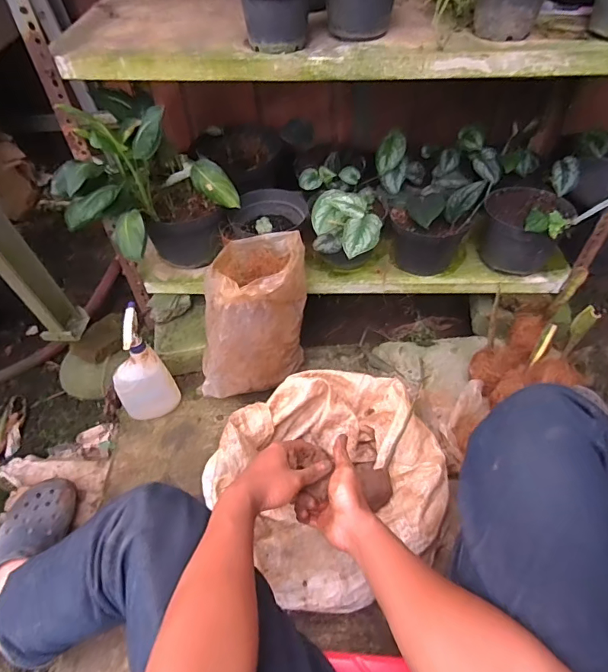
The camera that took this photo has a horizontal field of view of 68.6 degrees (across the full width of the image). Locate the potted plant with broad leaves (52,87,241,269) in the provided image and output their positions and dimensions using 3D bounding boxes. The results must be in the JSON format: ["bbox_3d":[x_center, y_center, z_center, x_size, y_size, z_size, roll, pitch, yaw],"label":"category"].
[{"bbox_3d":[-0.300,-0.246,0.880,0.282,0.391,0.253,-36,57,-23],"label":"potted plant with broad leaves"}]

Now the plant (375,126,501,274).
[{"bbox_3d":[0.295,-0.295,0.979,0.233,0.222,0.215,-12,51,-5],"label":"plant"}]

